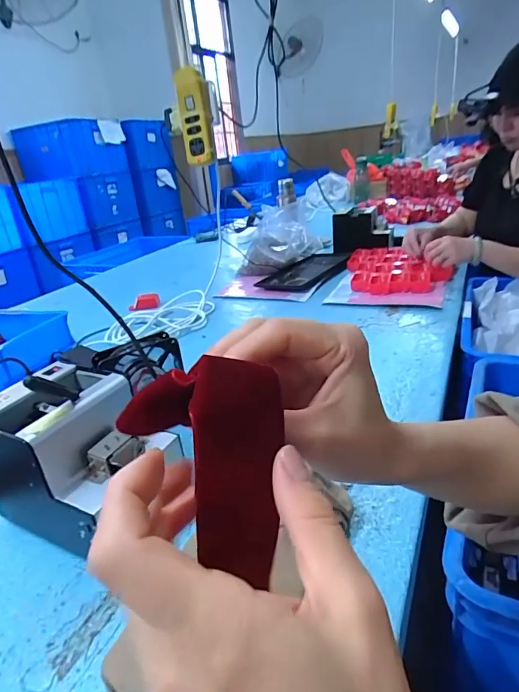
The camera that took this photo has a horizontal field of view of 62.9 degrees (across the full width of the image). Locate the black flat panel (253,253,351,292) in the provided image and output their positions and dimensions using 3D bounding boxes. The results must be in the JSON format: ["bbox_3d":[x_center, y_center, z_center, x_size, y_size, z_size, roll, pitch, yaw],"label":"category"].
[{"bbox_3d":[0.145,-0.230,1.274,0.177,0.017,0.363,9,30,32],"label":"black flat panel"}]

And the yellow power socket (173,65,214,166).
[{"bbox_3d":[-0.128,-0.463,0.865,0.066,0.167,0.055,-10,25,-4],"label":"yellow power socket"}]

